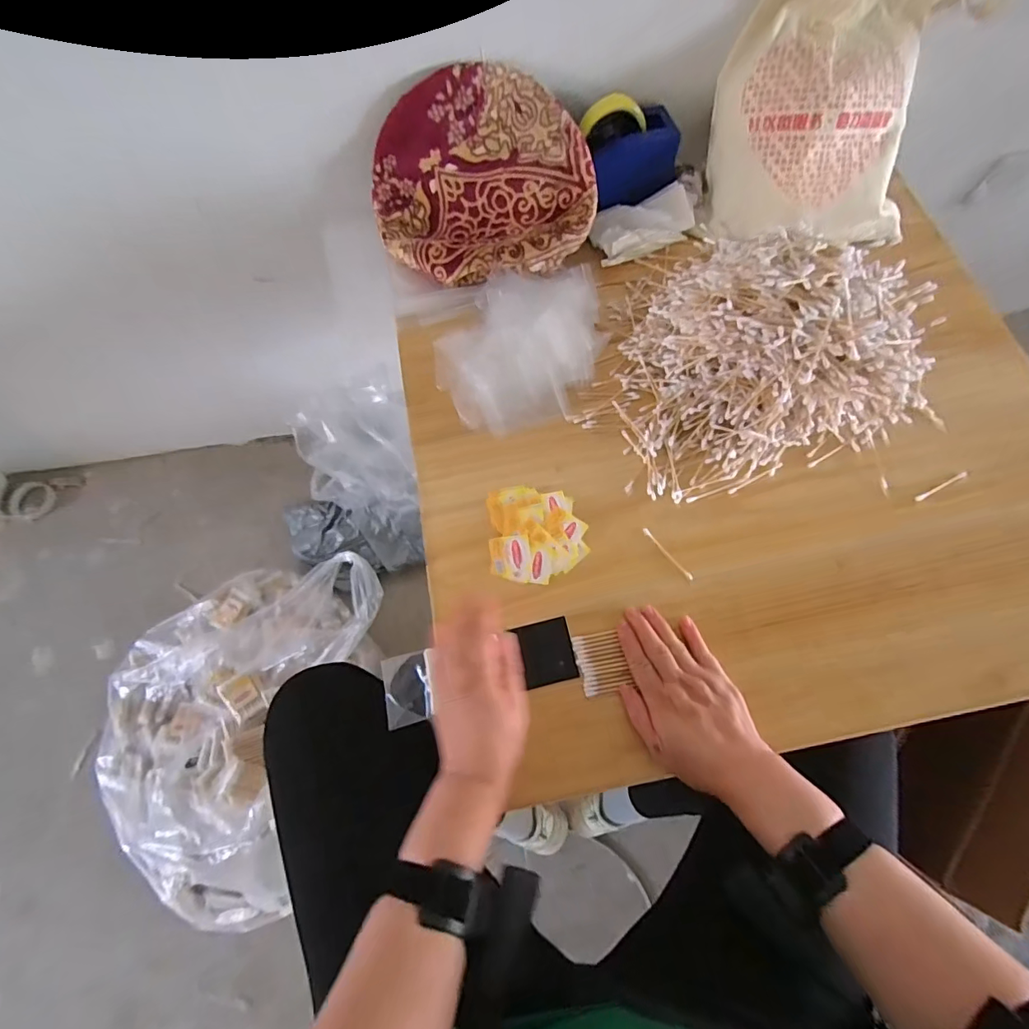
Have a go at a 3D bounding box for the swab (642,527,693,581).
[{"bbox_3d":[0.166,0.042,0.526,0.007,0.004,0.072,-38,73,-14],"label":"swab"}]

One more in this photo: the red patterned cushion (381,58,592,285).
[{"bbox_3d":[-0.049,-0.419,0.618,0.292,0.066,0.225,-3,104,10],"label":"red patterned cushion"}]

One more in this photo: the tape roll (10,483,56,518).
[{"bbox_3d":[-1.153,-0.035,1.160,0.088,0.026,0.091,0,68,0],"label":"tape roll"}]

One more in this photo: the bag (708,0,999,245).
[{"bbox_3d":[0.398,-0.510,0.606,0.268,0.291,0.095,7,29,4],"label":"bag"}]

